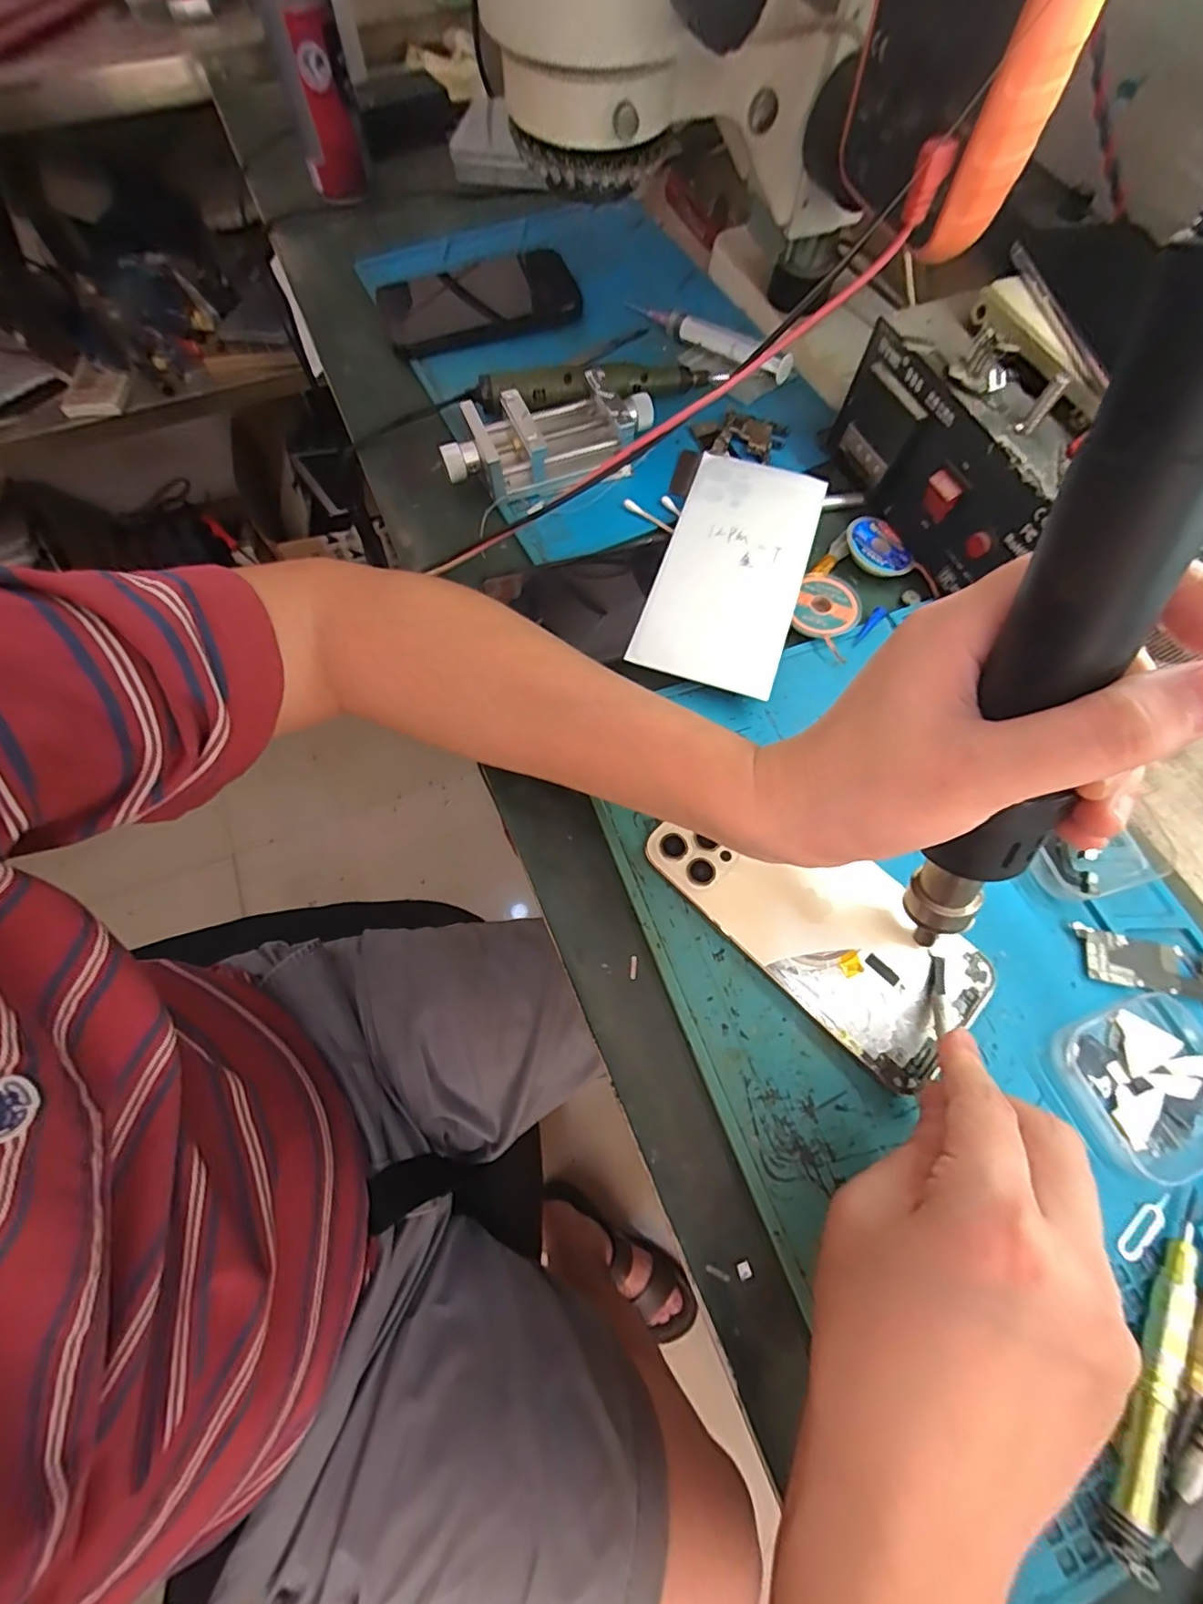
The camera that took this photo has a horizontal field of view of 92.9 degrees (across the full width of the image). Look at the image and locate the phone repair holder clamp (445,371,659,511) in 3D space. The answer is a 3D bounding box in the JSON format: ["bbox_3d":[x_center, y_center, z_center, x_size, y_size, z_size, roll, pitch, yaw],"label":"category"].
[{"bbox_3d":[-0.032,-0.238,0.371,0.140,0.028,0.061,-20,70,-8],"label":"phone repair holder clamp"}]

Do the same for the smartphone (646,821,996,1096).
[{"bbox_3d":[0.102,0.053,0.272,0.075,0.010,0.151,-43,74,-15],"label":"smartphone"}]

